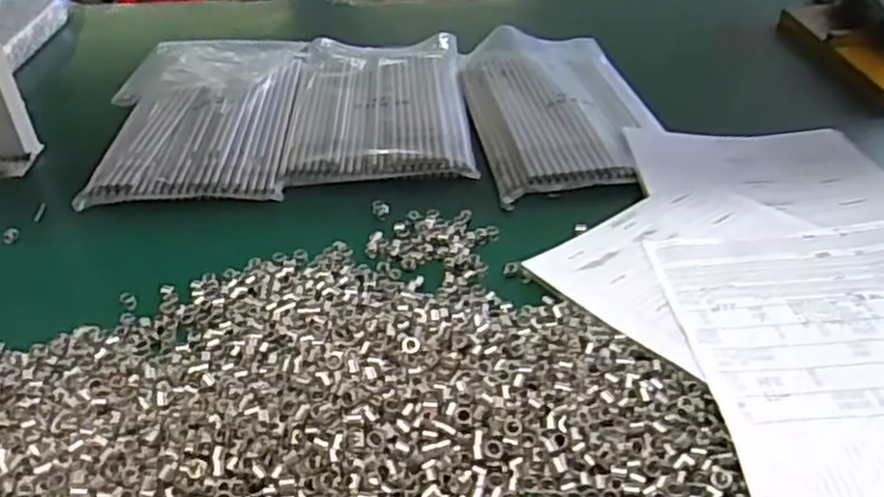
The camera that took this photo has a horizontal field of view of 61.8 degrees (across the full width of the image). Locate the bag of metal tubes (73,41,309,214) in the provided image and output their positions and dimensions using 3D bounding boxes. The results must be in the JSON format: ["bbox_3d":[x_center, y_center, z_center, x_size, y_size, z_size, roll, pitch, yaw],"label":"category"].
[{"bbox_3d":[-0.258,-0.151,0.787,0.201,0.027,0.318,-4,37,-2],"label":"bag of metal tubes"}]

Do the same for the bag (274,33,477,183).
[{"bbox_3d":[-0.069,-0.166,0.819,0.183,0.017,0.320,-3,37,-1],"label":"bag"}]

